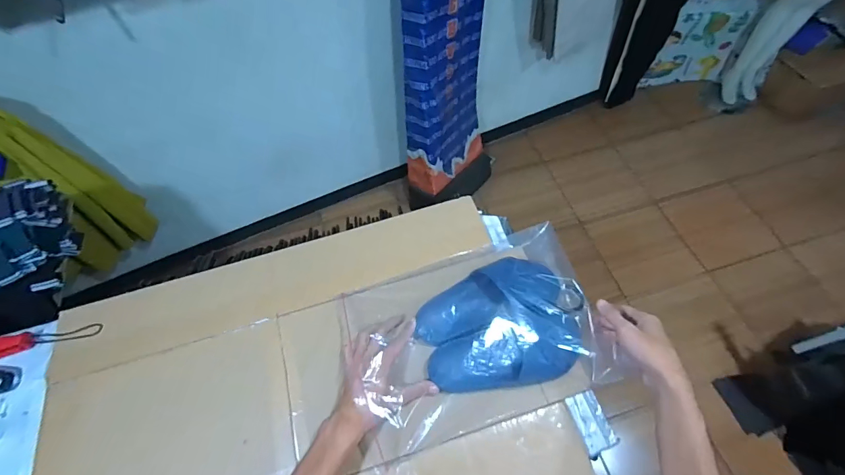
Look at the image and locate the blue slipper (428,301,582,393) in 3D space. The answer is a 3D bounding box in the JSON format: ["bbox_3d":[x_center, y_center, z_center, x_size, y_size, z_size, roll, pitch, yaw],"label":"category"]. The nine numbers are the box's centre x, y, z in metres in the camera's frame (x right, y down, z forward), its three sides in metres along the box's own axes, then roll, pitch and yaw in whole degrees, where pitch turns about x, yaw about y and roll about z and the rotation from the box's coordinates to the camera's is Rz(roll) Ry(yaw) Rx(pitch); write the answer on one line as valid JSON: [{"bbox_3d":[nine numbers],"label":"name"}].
[{"bbox_3d":[0.127,0.162,0.558,0.232,0.080,0.098,-10,59,-3],"label":"blue slipper"}]

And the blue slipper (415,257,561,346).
[{"bbox_3d":[0.102,0.096,0.594,0.230,0.070,0.095,-14,60,-6],"label":"blue slipper"}]

